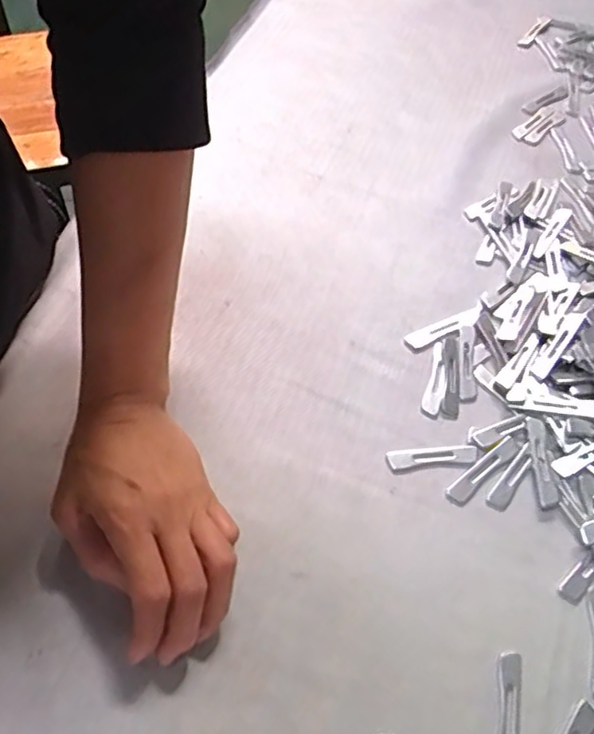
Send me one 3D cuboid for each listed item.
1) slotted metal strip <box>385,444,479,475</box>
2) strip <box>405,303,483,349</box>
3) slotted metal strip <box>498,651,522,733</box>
[{"bbox_3d":[0.084,0.056,0.385,0.055,0.004,0.013,-5,59,-8],"label":"slotted metal strip"},{"bbox_3d":[0.106,-0.029,0.437,0.063,0.008,0.015,-23,63,-18],"label":"strip"},{"bbox_3d":[0.107,0.176,0.315,0.013,0.004,0.060,13,58,3],"label":"slotted metal strip"}]

